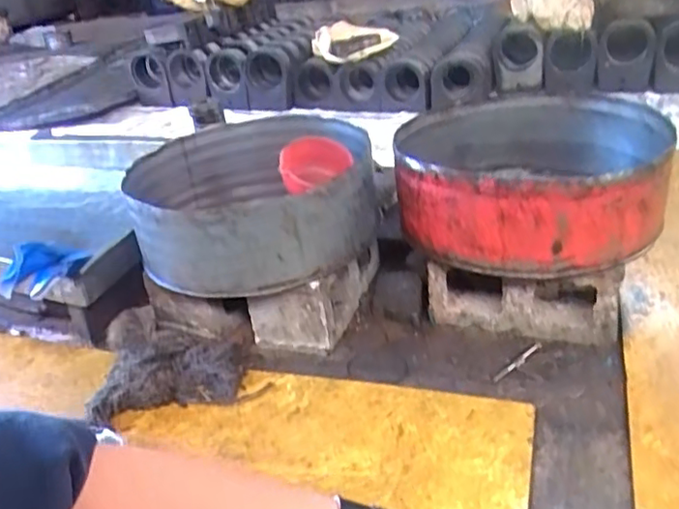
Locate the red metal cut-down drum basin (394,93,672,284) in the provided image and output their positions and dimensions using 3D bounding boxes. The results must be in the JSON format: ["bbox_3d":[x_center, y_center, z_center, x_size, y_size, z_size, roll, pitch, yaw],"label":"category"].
[{"bbox_3d":[0.389,-0.168,1.288,0.519,0.187,0.517,-5,29,3],"label":"red metal cut-down drum basin"}]

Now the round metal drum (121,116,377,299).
[{"bbox_3d":[-0.197,-0.128,1.402,0.533,0.199,0.535,-5,29,3],"label":"round metal drum"}]

